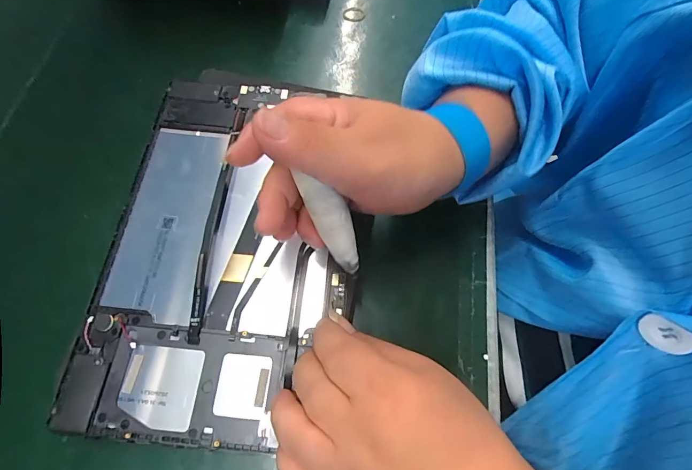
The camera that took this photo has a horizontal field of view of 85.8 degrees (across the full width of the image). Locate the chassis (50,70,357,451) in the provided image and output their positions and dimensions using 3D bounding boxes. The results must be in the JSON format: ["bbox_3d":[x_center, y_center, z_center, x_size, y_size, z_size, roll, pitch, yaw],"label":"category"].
[{"bbox_3d":[-0.075,-0.005,0.239,0.148,0.012,0.245,2,70,0],"label":"chassis"}]

